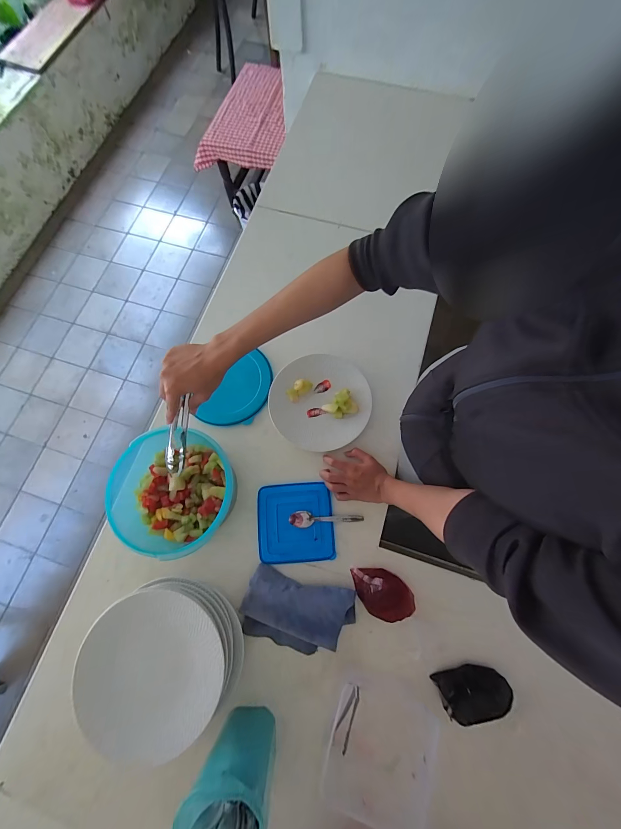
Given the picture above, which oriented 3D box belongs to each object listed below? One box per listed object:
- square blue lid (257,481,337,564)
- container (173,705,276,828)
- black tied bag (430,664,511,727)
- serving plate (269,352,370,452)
[{"bbox_3d":[-0.028,0.200,0.571,0.137,0.009,0.137,-4,74,-1],"label":"square blue lid"},{"bbox_3d":[-0.101,0.492,0.408,0.098,0.173,0.099,6,74,2],"label":"container"},{"bbox_3d":[0.259,0.438,0.481,0.108,0.036,0.063,-11,74,-3],"label":"black tied bag"},{"bbox_3d":[0.021,-0.031,0.624,0.192,0.024,0.212,43,79,11],"label":"serving plate"}]

